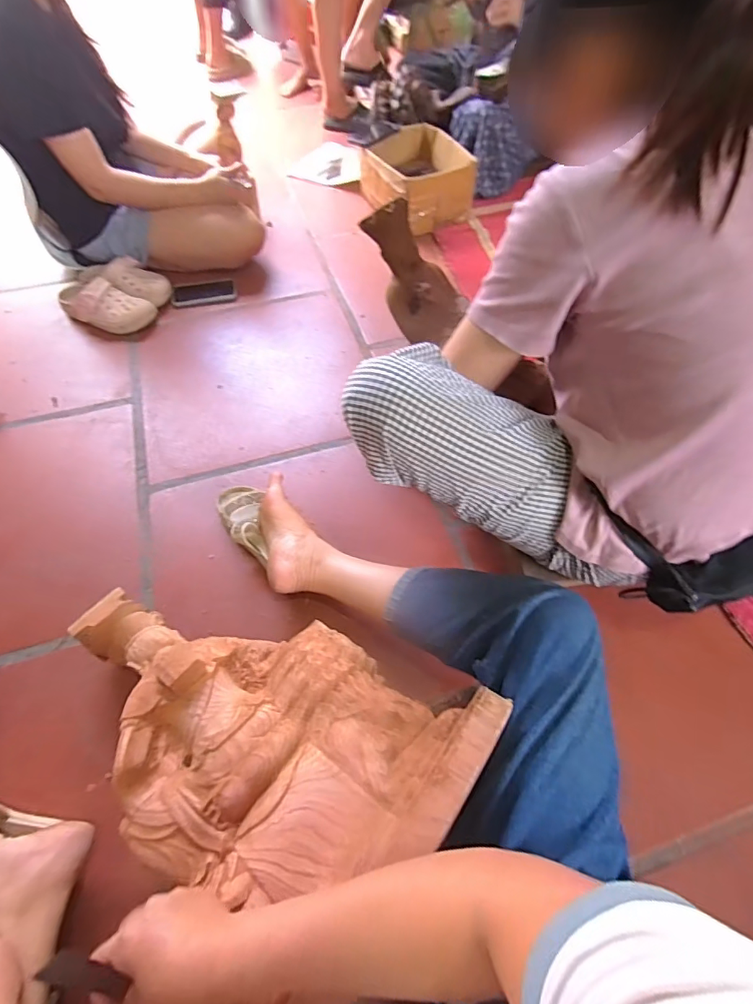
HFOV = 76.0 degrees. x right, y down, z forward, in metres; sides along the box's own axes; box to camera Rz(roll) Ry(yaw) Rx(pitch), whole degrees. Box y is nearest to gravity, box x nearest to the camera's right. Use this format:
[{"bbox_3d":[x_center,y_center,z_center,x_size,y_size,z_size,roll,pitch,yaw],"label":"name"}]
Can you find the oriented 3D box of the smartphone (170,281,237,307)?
[{"bbox_3d":[-0.445,-0.539,1.246,0.160,0.009,0.067,-14,69,-15],"label":"smartphone"}]

